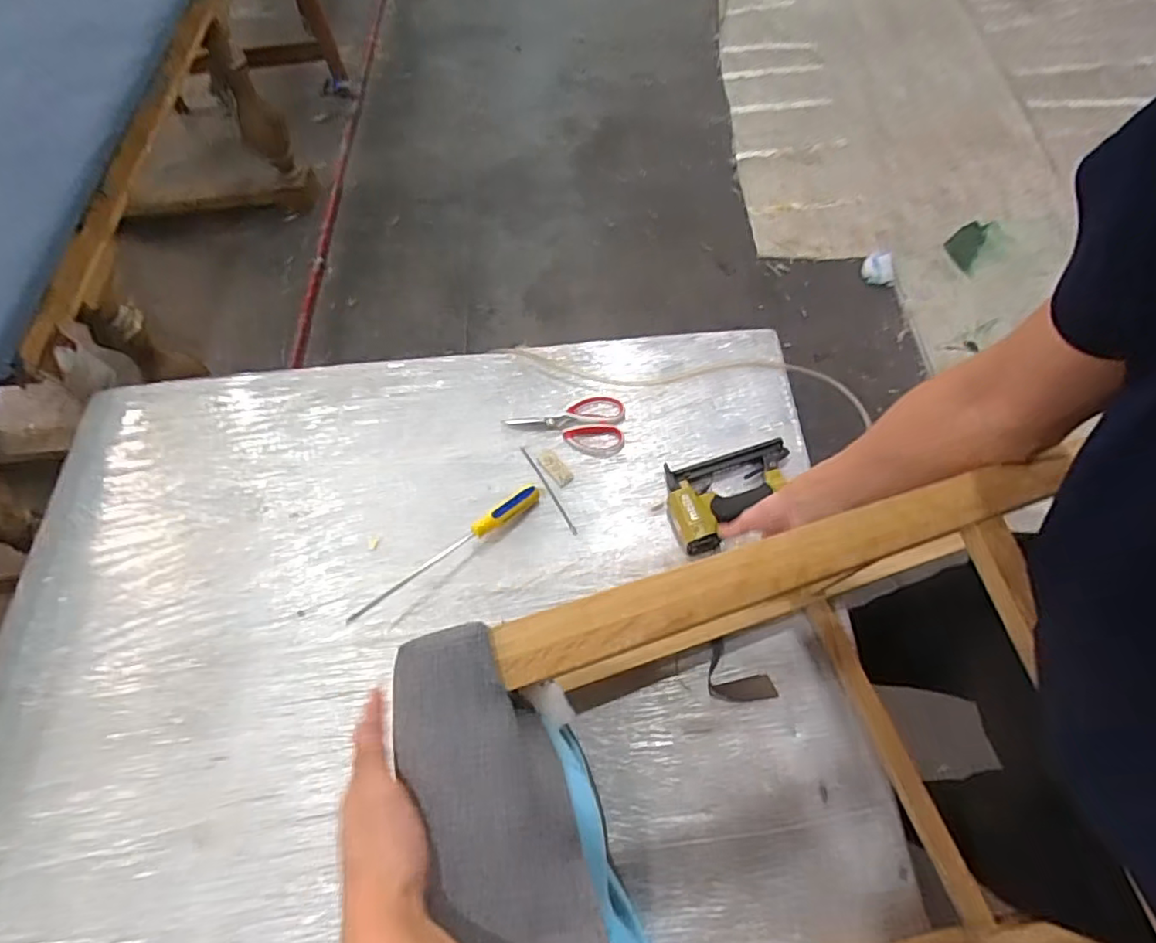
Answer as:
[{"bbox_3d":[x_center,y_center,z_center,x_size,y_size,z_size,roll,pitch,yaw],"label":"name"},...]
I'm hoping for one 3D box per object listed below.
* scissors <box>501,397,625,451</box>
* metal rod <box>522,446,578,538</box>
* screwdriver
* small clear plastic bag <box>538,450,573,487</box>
[{"bbox_3d":[-0.021,-0.078,0.961,0.187,0.010,0.094,0,63,5],"label":"scissors"},{"bbox_3d":[-0.046,0.027,0.919,0.009,0.006,0.167,-28,65,-11],"label":"metal rod"},{"bbox_3d":[-0.188,0.117,0.865,0.313,0.032,0.036,-37,65,-13],"label":"screwdriver"},{"bbox_3d":[-0.036,-0.007,0.933,0.025,0.004,0.068,-35,65,-13],"label":"small clear plastic bag"}]

